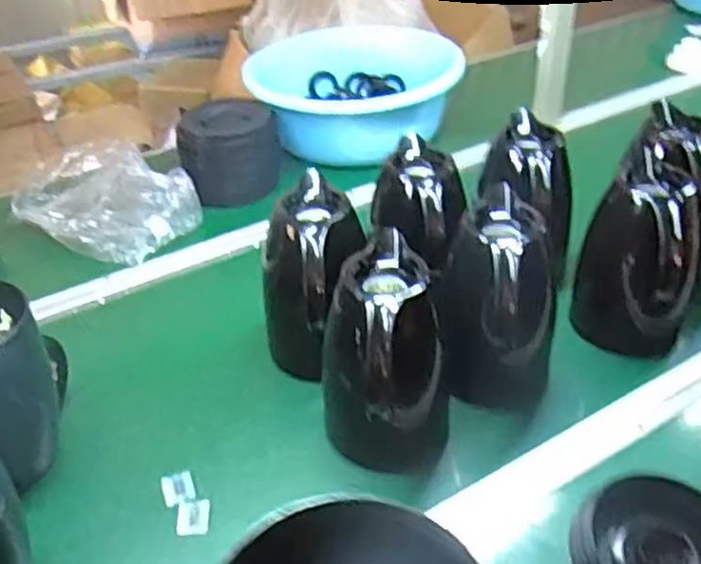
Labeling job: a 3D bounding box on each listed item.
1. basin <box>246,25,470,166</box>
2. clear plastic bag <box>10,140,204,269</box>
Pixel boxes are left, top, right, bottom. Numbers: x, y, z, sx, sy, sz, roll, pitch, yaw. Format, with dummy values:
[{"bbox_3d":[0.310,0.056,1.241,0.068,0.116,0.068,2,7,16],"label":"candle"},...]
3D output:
[{"bbox_3d":[0.007,-0.360,1.332,0.375,0.108,0.412,-3,36,2],"label":"basin"},{"bbox_3d":[-0.373,-0.127,1.103,0.272,0.076,0.199,24,45,33],"label":"clear plastic bag"}]

